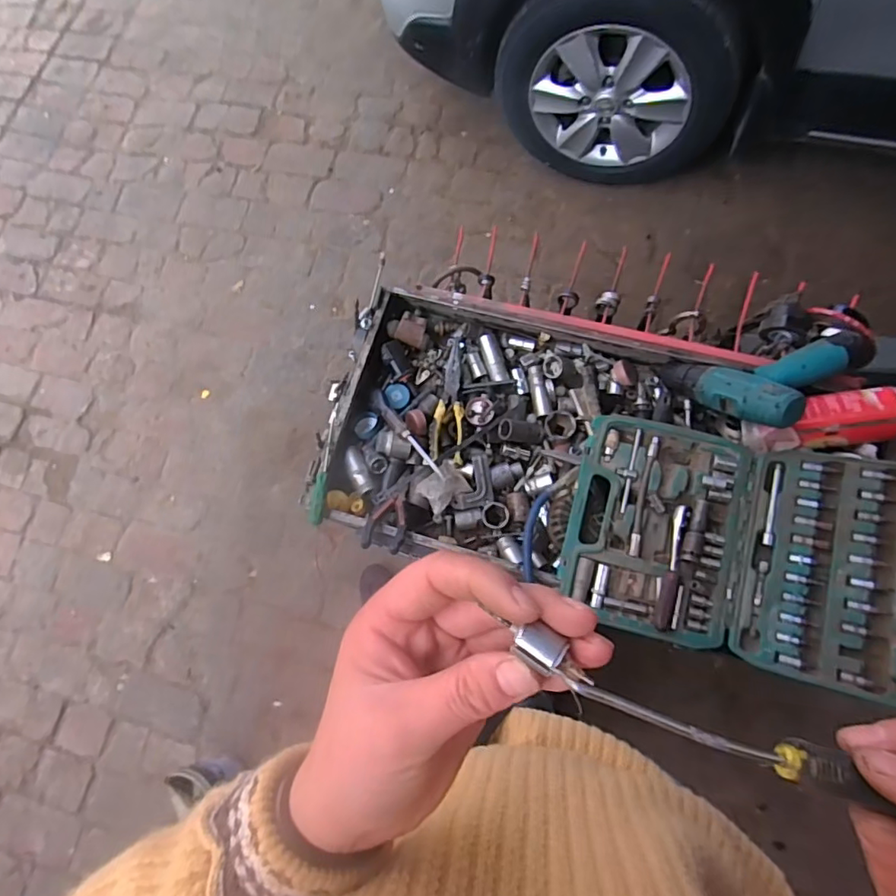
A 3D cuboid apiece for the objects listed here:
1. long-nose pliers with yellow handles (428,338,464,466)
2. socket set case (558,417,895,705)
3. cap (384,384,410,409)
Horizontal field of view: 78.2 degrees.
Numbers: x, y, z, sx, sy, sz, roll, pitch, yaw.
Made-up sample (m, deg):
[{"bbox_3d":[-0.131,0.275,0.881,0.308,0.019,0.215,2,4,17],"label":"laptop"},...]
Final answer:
[{"bbox_3d":[-0.001,-0.071,0.784,0.046,0.024,0.191,2,71,0],"label":"long-nose pliers with yellow handles"},{"bbox_3d":[0.333,0.107,0.621,0.379,0.052,0.250,9,76,23],"label":"socket set case"},{"bbox_3d":[-0.074,-0.076,0.806,0.036,0.007,0.038,-2,74,6],"label":"cap"}]

